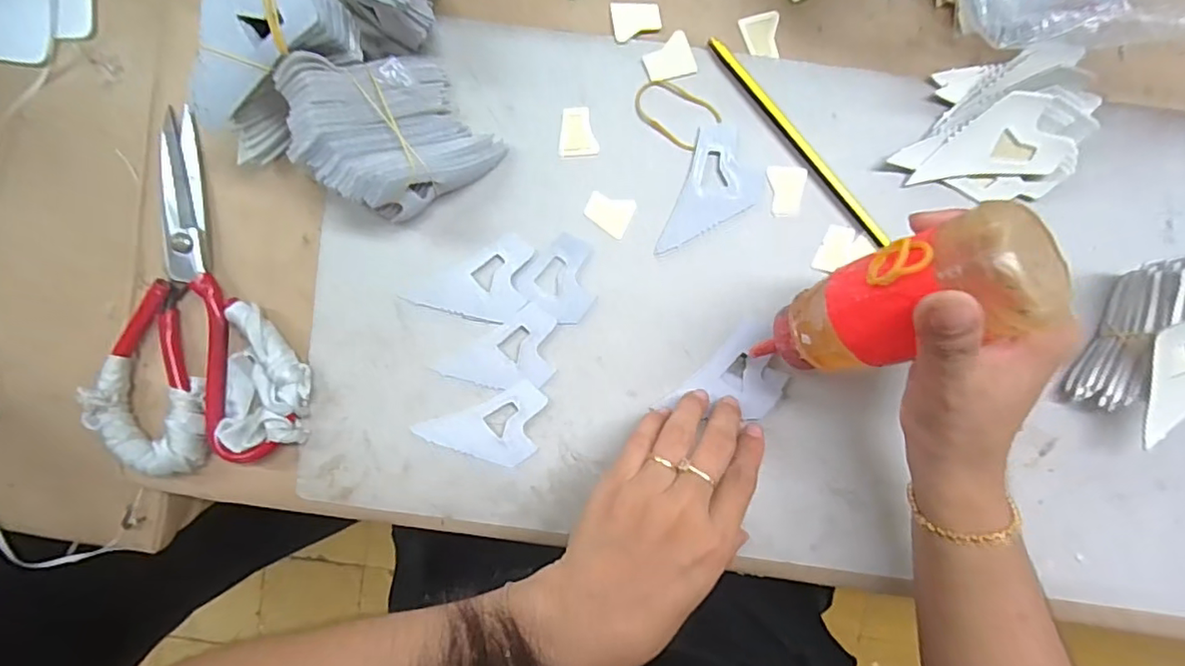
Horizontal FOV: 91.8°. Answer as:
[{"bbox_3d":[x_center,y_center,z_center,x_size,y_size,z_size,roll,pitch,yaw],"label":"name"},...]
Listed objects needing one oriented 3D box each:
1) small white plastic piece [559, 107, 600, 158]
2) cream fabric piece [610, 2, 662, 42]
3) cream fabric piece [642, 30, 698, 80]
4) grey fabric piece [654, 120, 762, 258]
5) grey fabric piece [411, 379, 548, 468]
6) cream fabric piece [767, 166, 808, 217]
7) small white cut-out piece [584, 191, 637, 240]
[{"bbox_3d":[-0.009,-0.120,0.342,0.023,0.004,0.029,-3,93,1],"label":"small white plastic piece"},{"bbox_3d":[0.026,-0.186,0.340,0.029,0.004,0.023,-9,93,2],"label":"cream fabric piece"},{"bbox_3d":[0.045,-0.162,0.338,0.028,0.004,0.024,-21,93,2],"label":"cream fabric piece"},{"bbox_3d":[0.075,-0.082,0.346,0.045,0.004,0.082,19,93,0],"label":"grey fabric piece"},{"bbox_3d":[-0.063,0.063,0.353,0.079,0.005,0.044,-23,93,2],"label":"grey fabric piece"},{"bbox_3d":[0.116,-0.085,0.344,0.022,0.004,0.029,2,93,1],"label":"cream fabric piece"},{"bbox_3d":[0.010,-0.073,0.345,0.027,0.004,0.024,26,93,0],"label":"small white cut-out piece"}]

